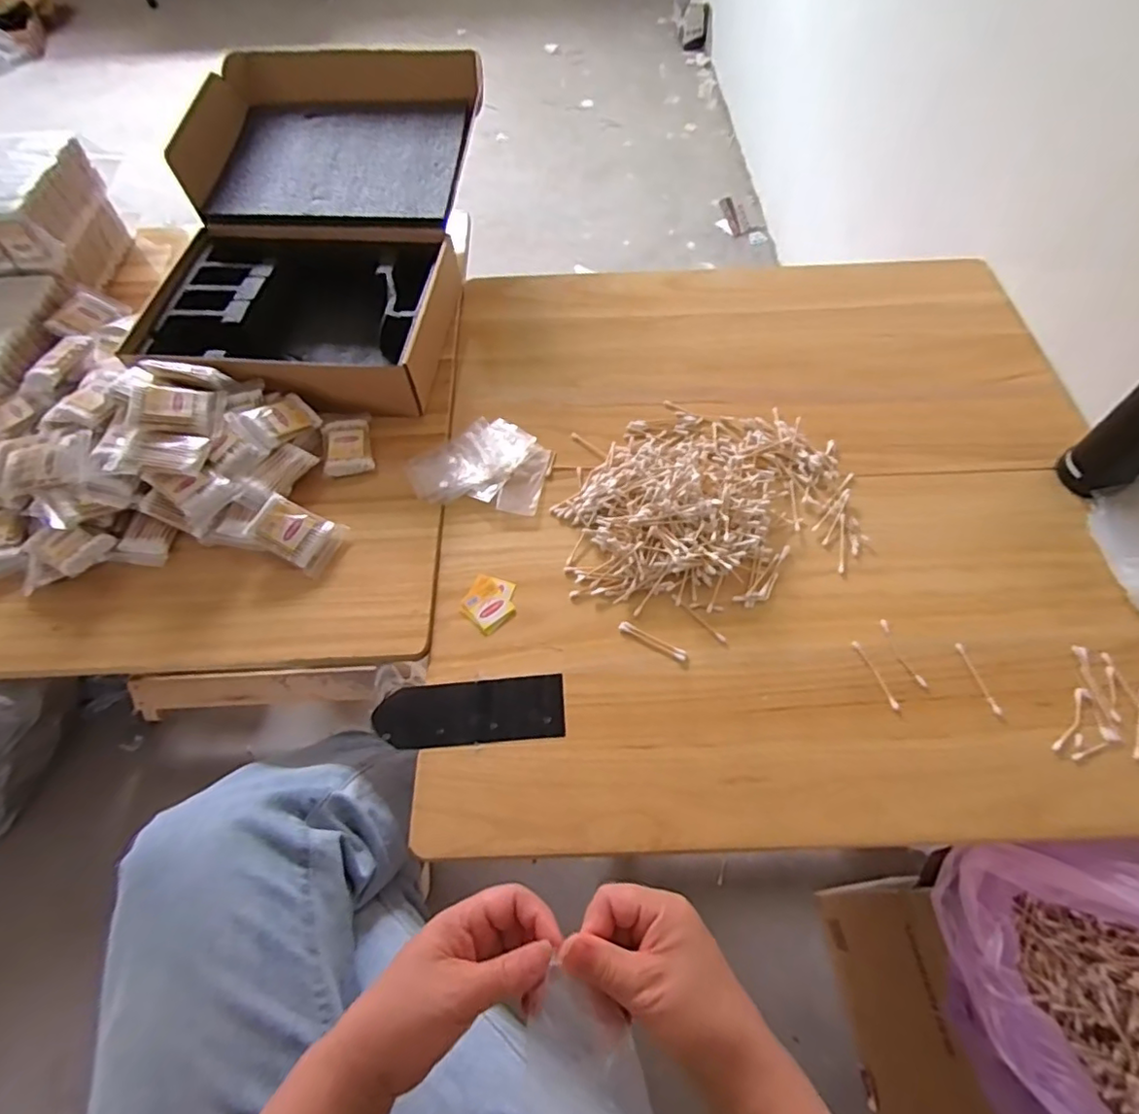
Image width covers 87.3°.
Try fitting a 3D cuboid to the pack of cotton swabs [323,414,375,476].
[{"bbox_3d":[-0.266,-0.138,0.717,0.054,0.014,0.089,-11,60,-6],"label":"pack of cotton swabs"}]

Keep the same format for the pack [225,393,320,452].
[{"bbox_3d":[-0.342,-0.161,0.699,0.060,0.012,0.092,44,46,-1],"label":"pack"}]

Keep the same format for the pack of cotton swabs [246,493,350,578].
[{"bbox_3d":[-0.295,-0.025,0.645,0.090,0.018,0.060,33,69,-11],"label":"pack of cotton swabs"}]

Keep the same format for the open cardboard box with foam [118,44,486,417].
[{"bbox_3d":[-0.355,-0.492,0.859,0.394,0.150,0.619,5,60,3],"label":"open cardboard box with foam"}]

